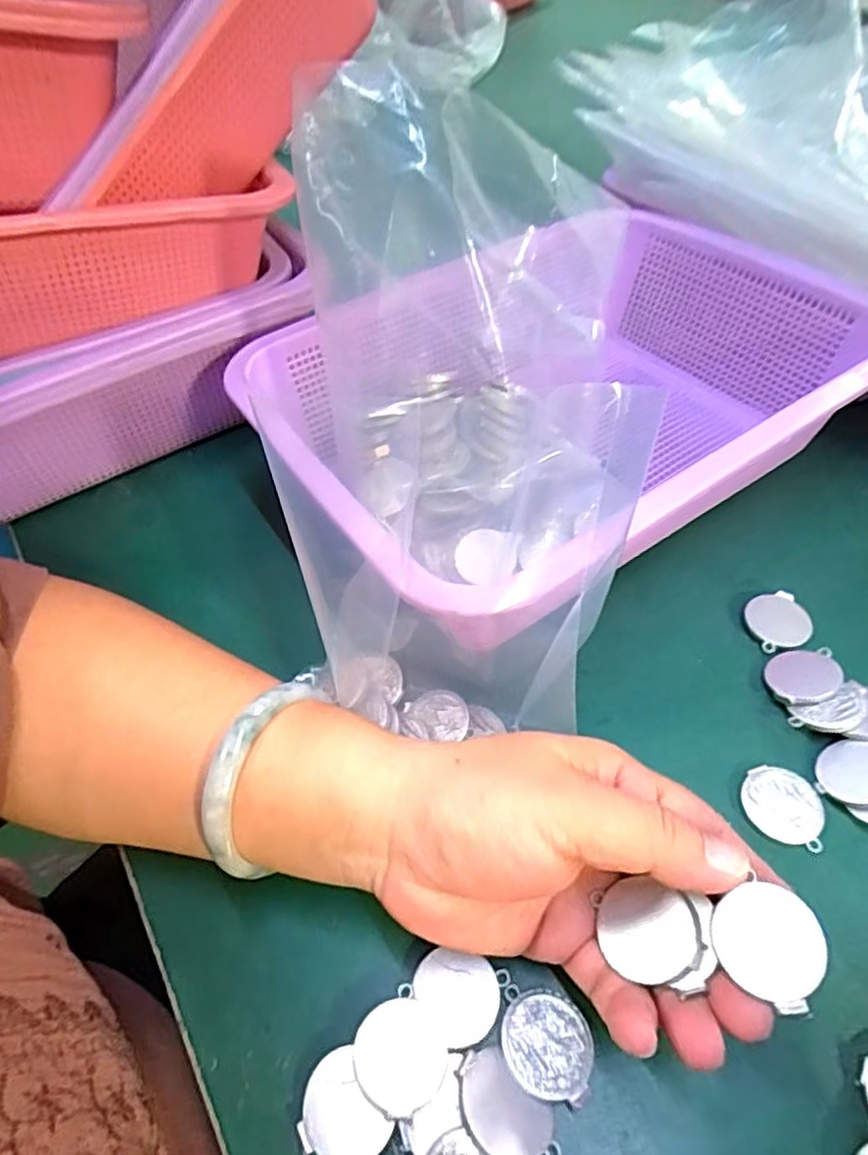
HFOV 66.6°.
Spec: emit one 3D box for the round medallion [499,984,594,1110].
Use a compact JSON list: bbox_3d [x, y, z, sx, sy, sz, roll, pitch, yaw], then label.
[{"bbox_3d":[0.036,0.149,0.211,0.028,0.004,0.029,-2,50,3],"label":"round medallion"}]

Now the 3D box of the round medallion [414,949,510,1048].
[{"bbox_3d":[0.008,0.140,0.221,0.028,0.004,0.026,-2,50,3],"label":"round medallion"}]

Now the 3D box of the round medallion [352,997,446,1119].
[{"bbox_3d":[-0.011,0.153,0.211,0.028,0.004,0.029,-2,50,3],"label":"round medallion"}]

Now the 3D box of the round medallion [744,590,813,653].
[{"bbox_3d":[0.164,0.021,0.316,0.028,0.006,0.029,-2,50,3],"label":"round medallion"}]

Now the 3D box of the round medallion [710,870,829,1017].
[{"bbox_3d":[0.096,0.103,0.189,0.029,0.007,0.027,-2,50,3],"label":"round medallion"}]

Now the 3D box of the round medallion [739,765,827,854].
[{"bbox_3d":[0.137,0.089,0.259,0.028,0.004,0.029,-2,50,3],"label":"round medallion"}]

